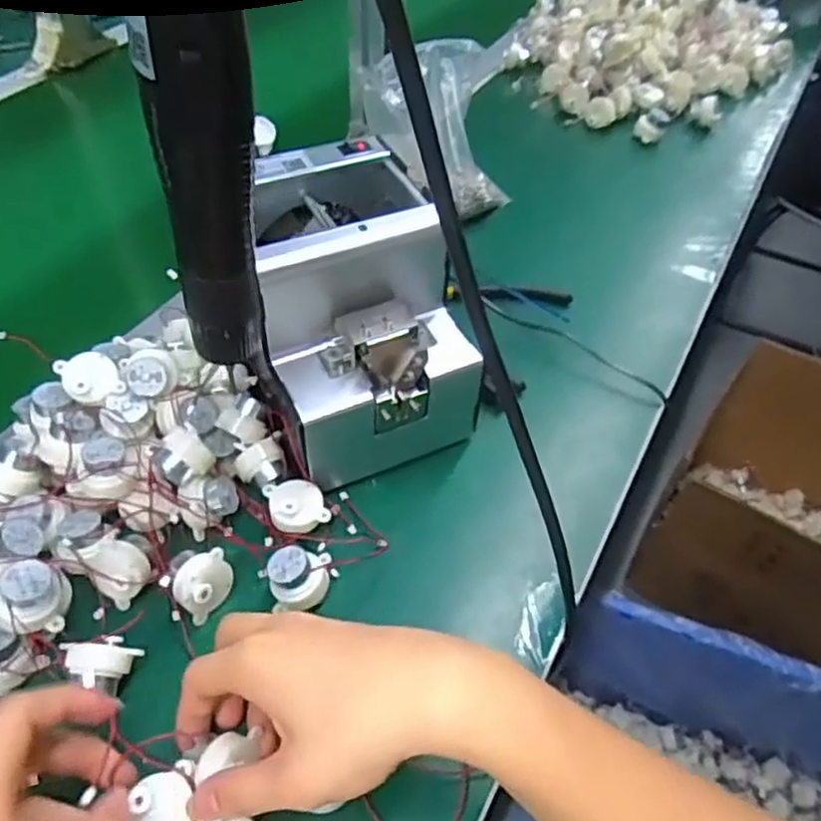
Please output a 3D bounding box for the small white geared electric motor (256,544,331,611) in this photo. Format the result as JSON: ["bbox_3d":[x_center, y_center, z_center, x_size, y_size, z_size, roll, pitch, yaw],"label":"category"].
[{"bbox_3d":[-0.065,0.096,0.410,0.038,0.022,0.032,-4,46,-8],"label":"small white geared electric motor"}]

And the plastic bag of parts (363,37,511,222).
[{"bbox_3d":[0.030,-0.251,0.647,0.124,0.153,0.033,-24,18,-23],"label":"plastic bag of parts"}]

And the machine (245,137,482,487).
[{"bbox_3d":[-0.039,-0.063,0.472,0.135,0.146,0.168,-13,48,-17],"label":"machine"}]

